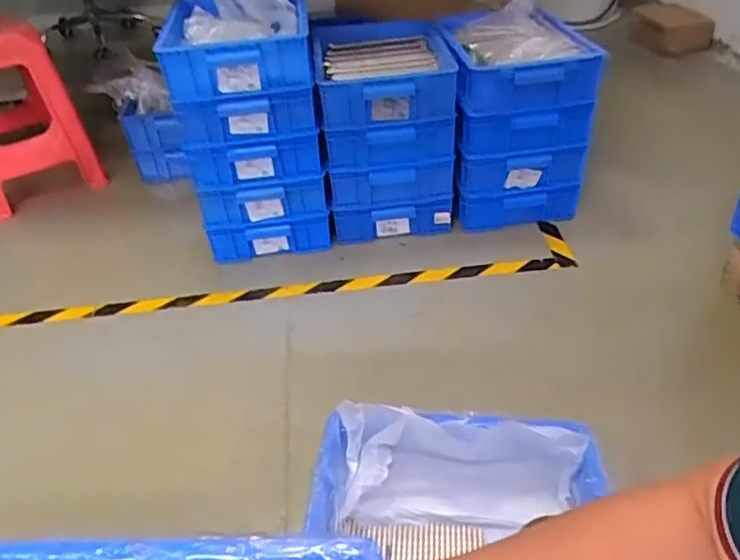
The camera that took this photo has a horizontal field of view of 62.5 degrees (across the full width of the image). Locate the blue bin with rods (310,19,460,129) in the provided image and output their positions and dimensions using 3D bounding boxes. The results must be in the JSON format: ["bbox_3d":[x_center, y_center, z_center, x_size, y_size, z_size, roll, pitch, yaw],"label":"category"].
[{"bbox_3d":[0.023,-0.522,1.467,0.309,0.127,0.457,-6,38,-3],"label":"blue bin with rods"}]

